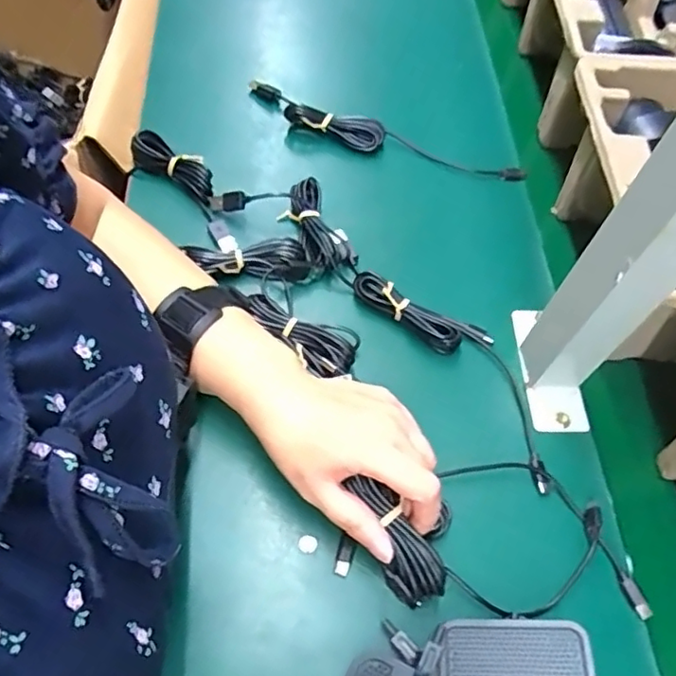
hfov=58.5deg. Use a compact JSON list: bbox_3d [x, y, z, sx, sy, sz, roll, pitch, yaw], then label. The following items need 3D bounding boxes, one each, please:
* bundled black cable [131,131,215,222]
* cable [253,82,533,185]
[{"bbox_3d":[-0.136,-0.142,0.510,0.096,0.024,0.030,36,65,15],"label":"bundled black cable"},{"bbox_3d":[0.035,-0.183,0.554,0.269,0.031,0.036,26,62,3],"label":"cable"}]

